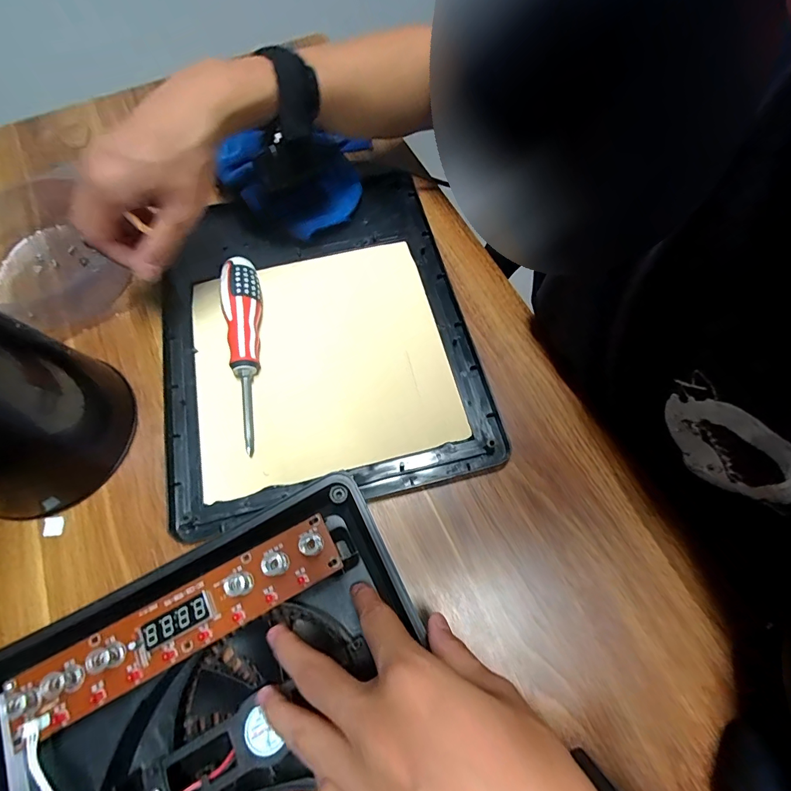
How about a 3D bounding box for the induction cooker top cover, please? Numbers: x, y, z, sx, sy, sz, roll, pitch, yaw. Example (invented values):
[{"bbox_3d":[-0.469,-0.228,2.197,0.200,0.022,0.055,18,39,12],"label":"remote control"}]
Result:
[{"bbox_3d":[-0.083,-0.063,0.395,0.287,0.013,0.331,-13,67,-4],"label":"induction cooker top cover"}]

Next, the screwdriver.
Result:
[{"bbox_3d":[-0.134,-0.042,0.369,0.031,0.031,0.175,-9,72,-2],"label":"screwdriver"}]

